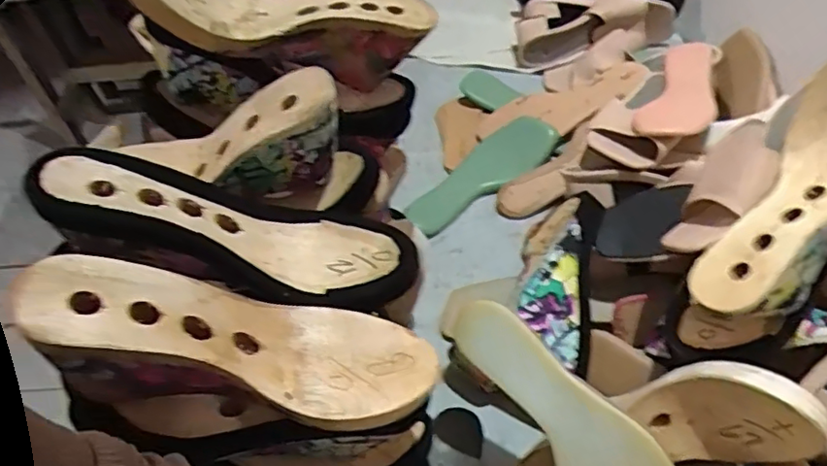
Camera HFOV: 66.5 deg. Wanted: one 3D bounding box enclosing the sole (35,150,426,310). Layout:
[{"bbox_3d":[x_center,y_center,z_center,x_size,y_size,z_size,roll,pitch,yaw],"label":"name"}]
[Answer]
[{"bbox_3d":[-0.119,-0.006,0.424,0.244,0.050,0.086,15,44,-20],"label":"sole"}]

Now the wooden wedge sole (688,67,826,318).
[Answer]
[{"bbox_3d":[0.305,-0.028,0.492,0.083,0.057,0.226,31,82,29],"label":"wooden wedge sole"}]

